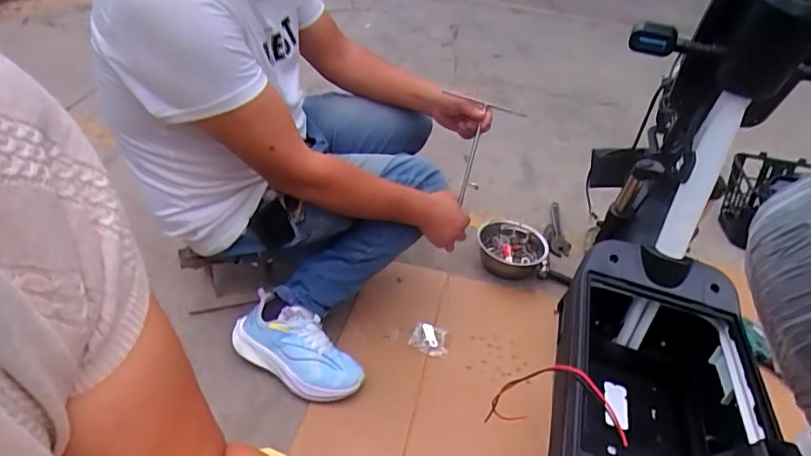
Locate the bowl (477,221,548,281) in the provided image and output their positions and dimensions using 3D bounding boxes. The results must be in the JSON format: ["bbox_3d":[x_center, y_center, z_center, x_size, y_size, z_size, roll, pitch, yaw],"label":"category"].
[{"bbox_3d":[0.279,0.061,1.358,0.170,0.087,0.165,4,40,-3],"label":"bowl"}]

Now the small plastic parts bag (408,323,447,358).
[{"bbox_3d":[0.055,0.245,1.138,0.083,0.020,0.083,14,41,9],"label":"small plastic parts bag"}]

